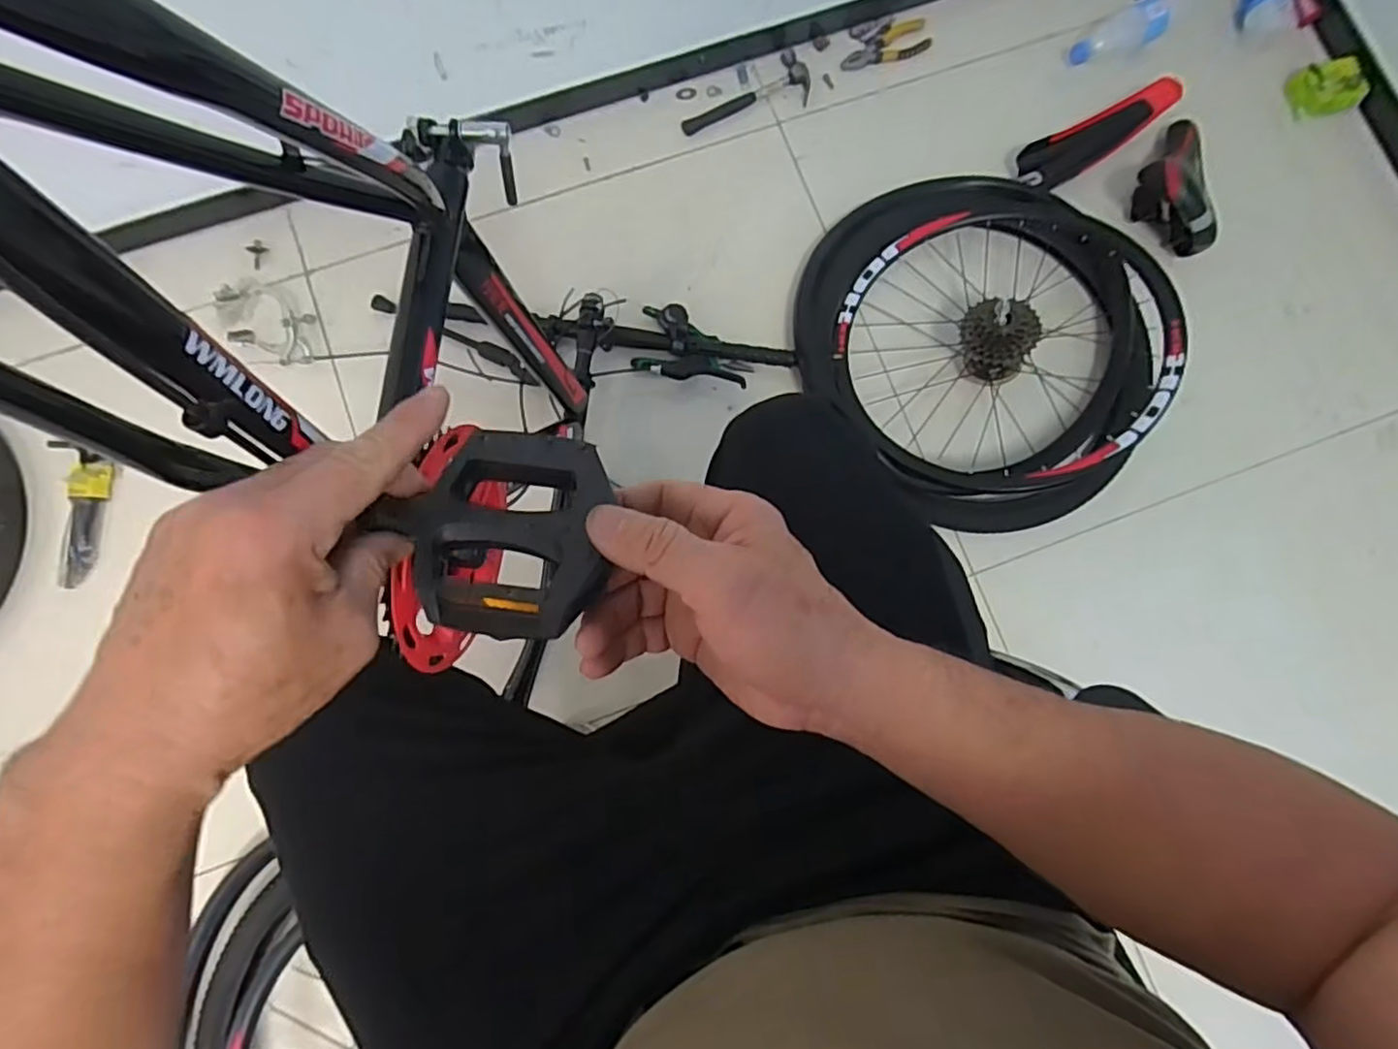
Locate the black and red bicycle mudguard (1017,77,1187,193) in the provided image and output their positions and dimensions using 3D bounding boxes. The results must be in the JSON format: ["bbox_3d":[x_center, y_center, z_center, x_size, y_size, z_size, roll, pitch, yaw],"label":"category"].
[{"bbox_3d":[0.618,-0.604,1.044,0.271,0.061,0.069,-28,83,-6],"label":"black and red bicycle mudguard"}]

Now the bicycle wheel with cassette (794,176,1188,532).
[{"bbox_3d":[0.403,-0.268,0.978,0.468,0.169,0.534,-36,76,0],"label":"bicycle wheel with cassette"}]

